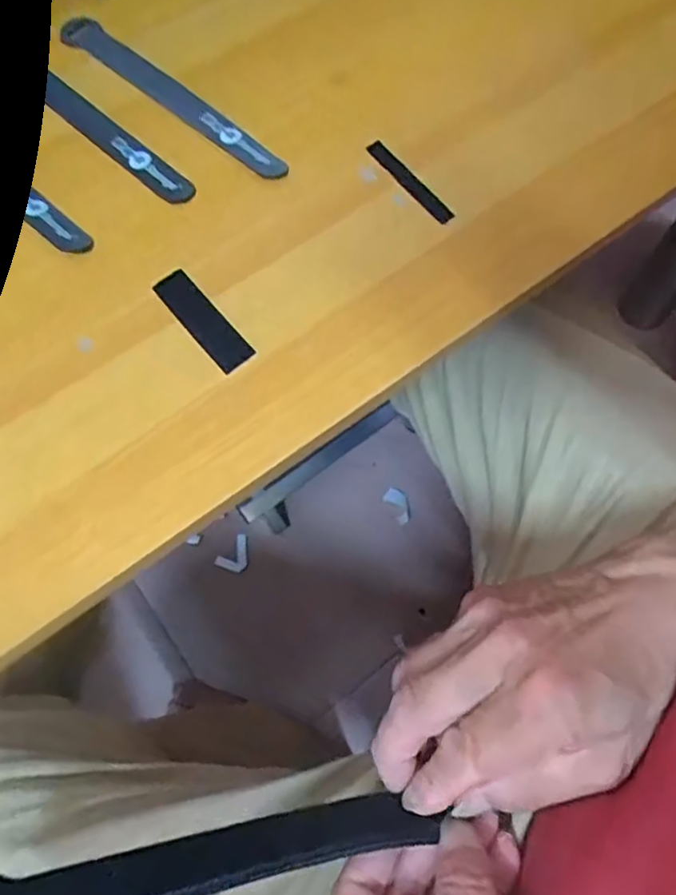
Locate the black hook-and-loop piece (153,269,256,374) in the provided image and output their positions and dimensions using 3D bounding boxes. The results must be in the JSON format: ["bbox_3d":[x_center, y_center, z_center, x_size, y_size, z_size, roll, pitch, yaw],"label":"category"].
[{"bbox_3d":[-0.070,-0.067,0.330,0.019,0.004,0.067,-37,73,-14],"label":"black hook-and-loop piece"}]

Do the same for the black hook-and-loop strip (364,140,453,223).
[{"bbox_3d":[0.040,-0.151,0.360,0.012,0.004,0.069,-33,72,-13],"label":"black hook-and-loop strip"}]

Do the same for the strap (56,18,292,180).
[{"bbox_3d":[-0.100,-0.214,0.386,0.188,0.009,0.023,39,73,14],"label":"strap"}]

